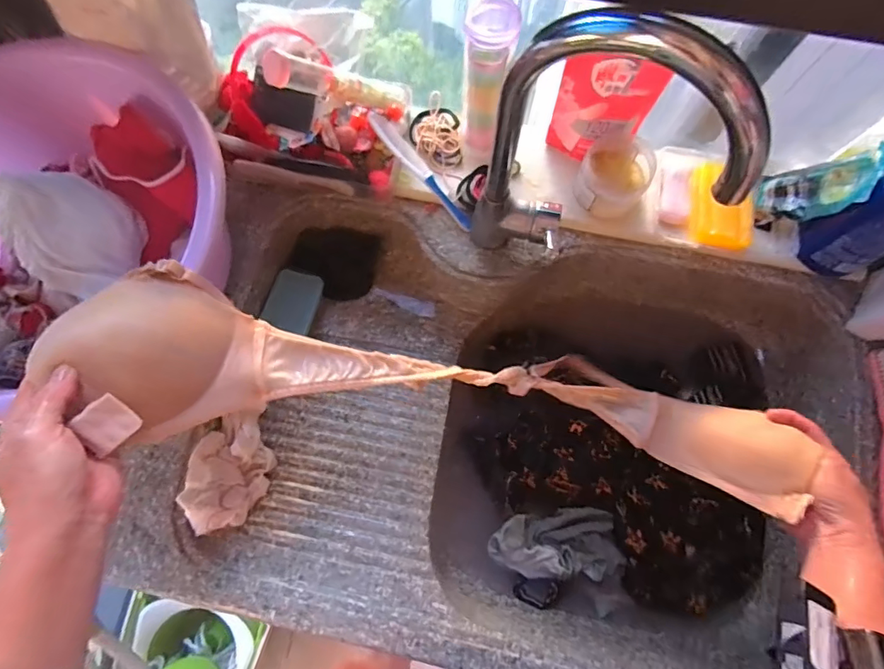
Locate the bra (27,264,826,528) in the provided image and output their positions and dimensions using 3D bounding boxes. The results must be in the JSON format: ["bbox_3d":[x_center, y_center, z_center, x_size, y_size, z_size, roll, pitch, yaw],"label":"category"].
[{"bbox_3d":[0.018,0.064,0.462,0.661,0.155,0.141,12,77,-10],"label":"bra"}]

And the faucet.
[{"bbox_3d":[0.133,-0.140,0.409,0.191,0.300,0.053,19,78,5],"label":"faucet"}]

